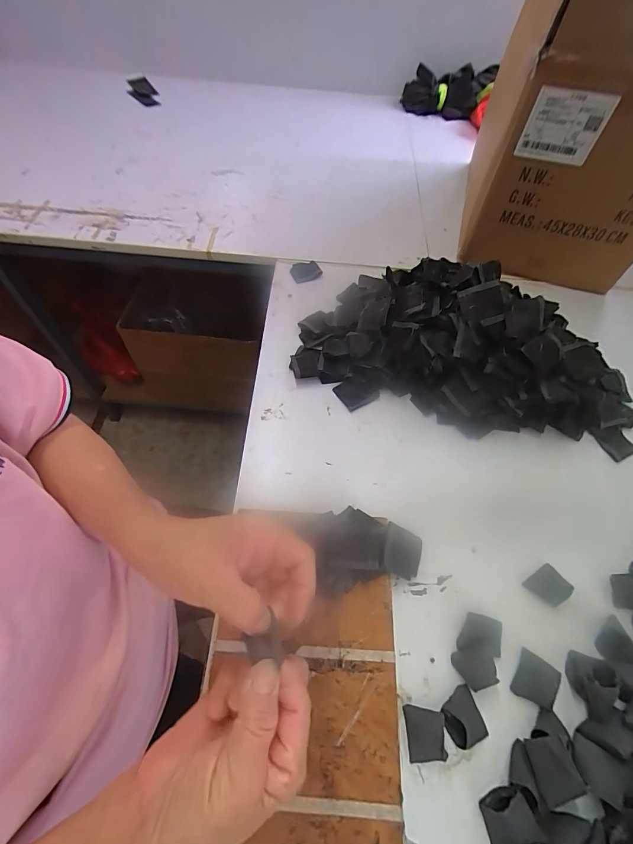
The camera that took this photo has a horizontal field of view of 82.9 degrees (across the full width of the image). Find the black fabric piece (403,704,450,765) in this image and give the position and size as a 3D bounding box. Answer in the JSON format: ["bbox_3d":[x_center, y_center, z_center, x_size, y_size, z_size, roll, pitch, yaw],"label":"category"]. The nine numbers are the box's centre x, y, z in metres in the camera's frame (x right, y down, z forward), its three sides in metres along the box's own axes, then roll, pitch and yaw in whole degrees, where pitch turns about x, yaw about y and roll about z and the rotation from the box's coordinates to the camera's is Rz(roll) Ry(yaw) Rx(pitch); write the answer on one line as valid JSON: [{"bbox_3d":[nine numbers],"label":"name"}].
[{"bbox_3d":[0.098,0.285,0.326,0.034,0.017,0.039,5,58,2],"label":"black fabric piece"}]

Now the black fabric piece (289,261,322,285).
[{"bbox_3d":[-0.022,-0.282,0.669,0.049,0.011,0.047,-23,61,-14],"label":"black fabric piece"}]

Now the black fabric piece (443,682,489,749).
[{"bbox_3d":[0.136,0.275,0.332,0.036,0.017,0.041,-16,60,-11],"label":"black fabric piece"}]

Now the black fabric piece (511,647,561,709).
[{"bbox_3d":[0.217,0.253,0.352,0.034,0.013,0.041,26,61,14],"label":"black fabric piece"}]

